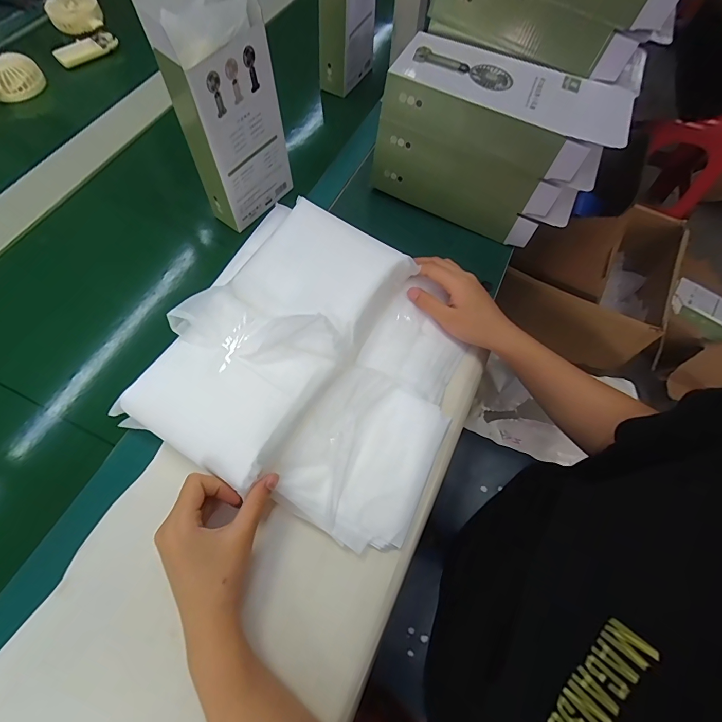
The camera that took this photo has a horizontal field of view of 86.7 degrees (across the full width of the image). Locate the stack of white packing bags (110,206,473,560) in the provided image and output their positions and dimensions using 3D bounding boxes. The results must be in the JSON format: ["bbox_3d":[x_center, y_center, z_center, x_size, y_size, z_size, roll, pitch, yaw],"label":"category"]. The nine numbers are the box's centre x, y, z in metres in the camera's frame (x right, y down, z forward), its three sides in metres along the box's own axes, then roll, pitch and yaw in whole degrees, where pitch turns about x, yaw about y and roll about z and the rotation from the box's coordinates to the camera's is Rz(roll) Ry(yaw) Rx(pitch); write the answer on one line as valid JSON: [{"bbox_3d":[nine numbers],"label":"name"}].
[{"bbox_3d":[-0.032,-0.003,0.375,0.263,0.071,0.272,25,68,8],"label":"stack of white packing bags"}]

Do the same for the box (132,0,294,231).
[{"bbox_3d":[-0.151,-0.278,0.437,0.064,0.277,0.115,32,64,14],"label":"box"}]

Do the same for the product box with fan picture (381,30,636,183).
[{"bbox_3d":[0.167,-0.296,0.439,0.256,0.050,0.116,22,62,9],"label":"product box with fan picture"}]

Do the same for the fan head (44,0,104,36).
[{"bbox_3d":[-0.533,-0.646,0.713,0.093,0.036,0.068,-27,66,-17],"label":"fan head"}]

